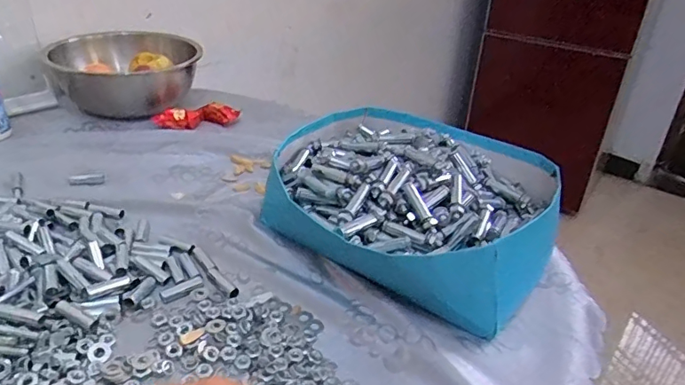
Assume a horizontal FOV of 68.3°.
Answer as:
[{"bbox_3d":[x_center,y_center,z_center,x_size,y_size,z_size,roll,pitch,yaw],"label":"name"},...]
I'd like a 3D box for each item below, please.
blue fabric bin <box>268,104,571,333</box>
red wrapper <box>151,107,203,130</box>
[{"bbox_3d":[0.074,0.006,0.550,0.288,0.097,0.272,22,35,26],"label":"blue fabric bin"},{"bbox_3d":[-0.251,-0.116,0.778,0.073,0.029,0.031,-13,35,-28],"label":"red wrapper"}]

